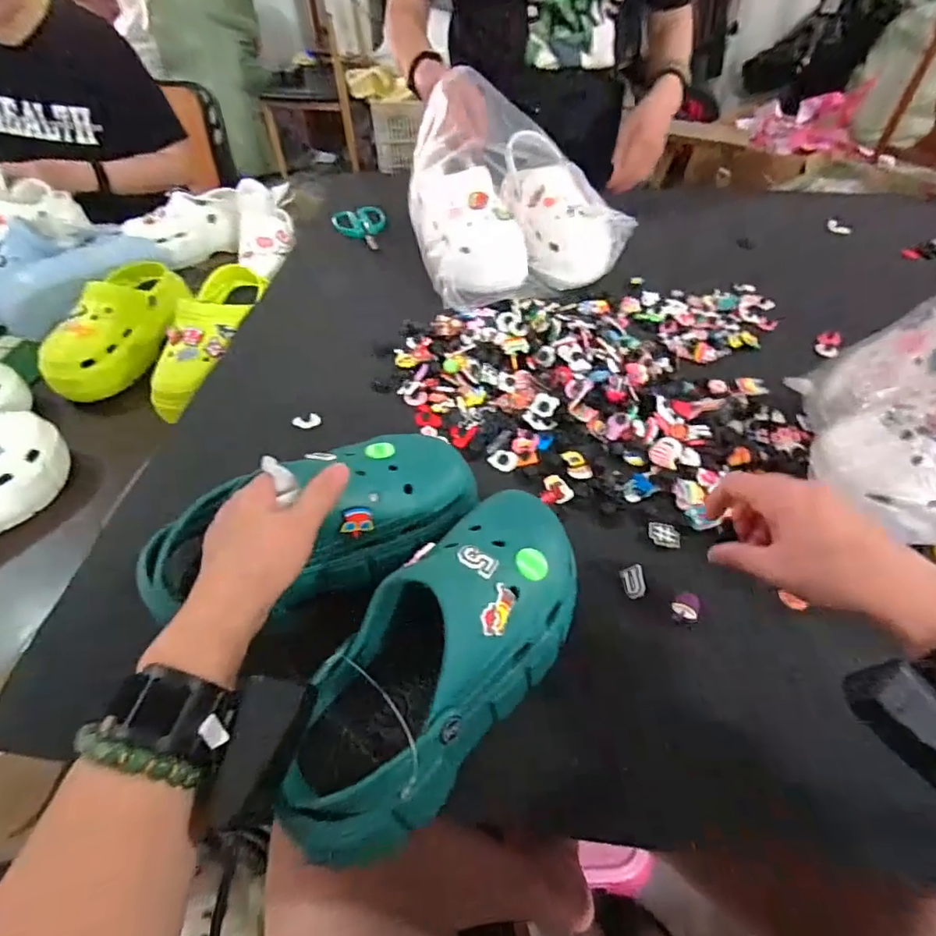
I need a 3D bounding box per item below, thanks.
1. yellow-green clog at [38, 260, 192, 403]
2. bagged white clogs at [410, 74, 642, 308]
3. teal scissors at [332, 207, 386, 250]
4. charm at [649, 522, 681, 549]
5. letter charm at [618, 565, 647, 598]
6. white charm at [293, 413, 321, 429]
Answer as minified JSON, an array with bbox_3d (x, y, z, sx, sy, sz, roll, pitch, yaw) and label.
[{"bbox_3d":[-0.509,-0.213,0.750,0.088,0.103,0.247,10,52,9],"label":"yellow-green clog"},{"bbox_3d":[0.050,-0.397,0.721,0.258,0.164,0.303,-15,52,-11],"label":"bagged white clogs"},{"bbox_3d":[-0.168,-0.393,0.844,0.081,0.015,0.132,-22,54,-16],"label":"teal scissors"},{"bbox_3d":[0.180,0.061,0.469,0.027,0.006,0.023,12,52,11],"label":"charm"},{"bbox_3d":[0.141,0.097,0.437,0.020,0.004,0.028,-26,54,29],"label":"letter charm"},{"bbox_3d":[-0.178,-0.051,0.569,0.029,0.011,0.014,-18,53,-13],"label":"white charm"}]

